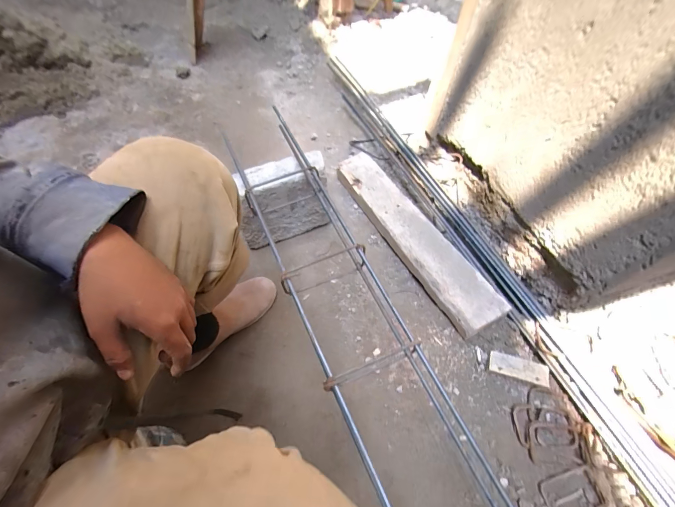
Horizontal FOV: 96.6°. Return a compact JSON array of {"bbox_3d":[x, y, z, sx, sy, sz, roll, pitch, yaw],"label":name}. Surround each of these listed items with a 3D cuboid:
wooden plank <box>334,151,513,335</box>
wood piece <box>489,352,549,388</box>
[{"bbox_3d":[0.172,-0.066,0.763,0.115,0.040,0.580,-24,61,-16],"label":"wooden plank"},{"bbox_3d":[0.363,0.230,0.603,0.105,0.019,0.041,16,58,9],"label":"wood piece"}]

